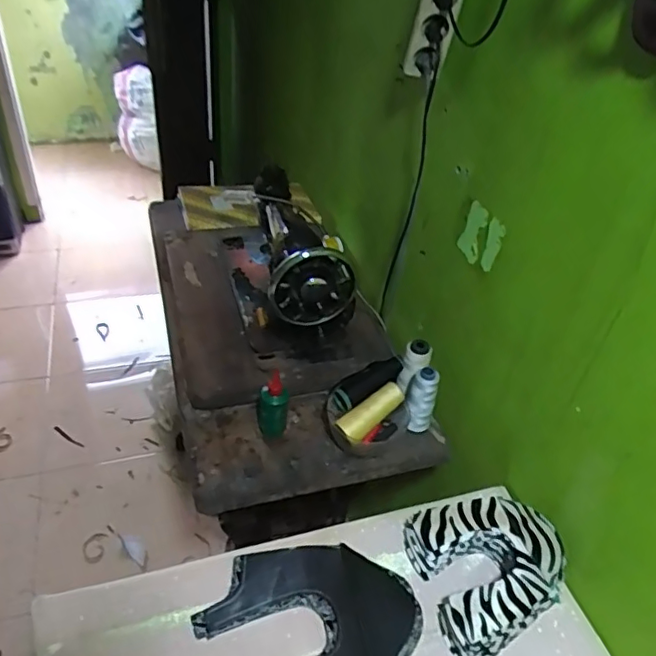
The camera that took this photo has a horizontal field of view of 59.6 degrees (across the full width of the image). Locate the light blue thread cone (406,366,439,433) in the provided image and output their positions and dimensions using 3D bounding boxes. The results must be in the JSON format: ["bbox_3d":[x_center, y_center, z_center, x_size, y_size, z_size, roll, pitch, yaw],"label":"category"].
[{"bbox_3d":[0.143,0.116,0.885,0.047,0.123,0.045,15,40,10],"label":"light blue thread cone"}]

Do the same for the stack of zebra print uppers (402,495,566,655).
[{"bbox_3d":[0.201,0.290,0.702,0.166,0.080,0.165,-8,41,-18],"label":"stack of zebra print uppers"}]

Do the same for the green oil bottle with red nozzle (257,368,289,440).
[{"bbox_3d":[-0.083,0.120,0.864,0.046,0.095,0.040,4,39,-4],"label":"green oil bottle with red nozzle"}]

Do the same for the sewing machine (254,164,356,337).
[{"bbox_3d":[-0.048,-0.130,1.030,0.149,0.204,0.320,-3,40,-12],"label":"sewing machine"}]

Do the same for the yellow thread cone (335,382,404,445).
[{"bbox_3d":[0.066,0.127,0.854,0.108,0.034,0.036,-36,52,-12],"label":"yellow thread cone"}]

